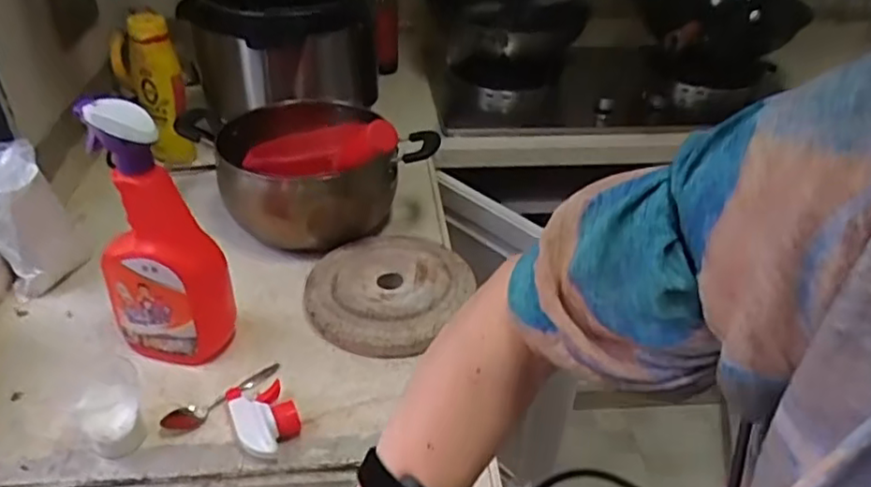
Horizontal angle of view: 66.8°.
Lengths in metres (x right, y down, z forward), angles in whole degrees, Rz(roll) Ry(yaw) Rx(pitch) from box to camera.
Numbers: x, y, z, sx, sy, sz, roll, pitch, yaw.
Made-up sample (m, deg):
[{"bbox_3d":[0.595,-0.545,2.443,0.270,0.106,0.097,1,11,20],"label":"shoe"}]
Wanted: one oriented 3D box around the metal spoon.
[{"bbox_3d":[-0.220,0.153,0.686,0.027,0.022,0.136,30,43,34],"label":"metal spoon"}]

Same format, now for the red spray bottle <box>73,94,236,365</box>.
[{"bbox_3d":[-0.284,-0.003,0.672,0.116,0.292,0.057,10,35,11],"label":"red spray bottle"}]

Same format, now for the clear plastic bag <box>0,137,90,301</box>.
[{"bbox_3d":[-0.510,-0.028,0.809,0.113,0.160,0.112,-21,41,-30],"label":"clear plastic bag"}]

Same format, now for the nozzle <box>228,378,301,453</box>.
[{"bbox_3d":[-0.169,0.172,0.654,0.056,0.032,0.088,-17,39,-26],"label":"nozzle"}]

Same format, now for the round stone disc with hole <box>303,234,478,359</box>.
[{"bbox_3d":[-0.061,0.054,0.838,0.188,0.032,0.222,15,37,17],"label":"round stone disc with hole"}]

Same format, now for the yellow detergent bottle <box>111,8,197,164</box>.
[{"bbox_3d":[-0.461,-0.252,1.072,0.106,0.237,0.065,-3,35,-8],"label":"yellow detergent bottle"}]

